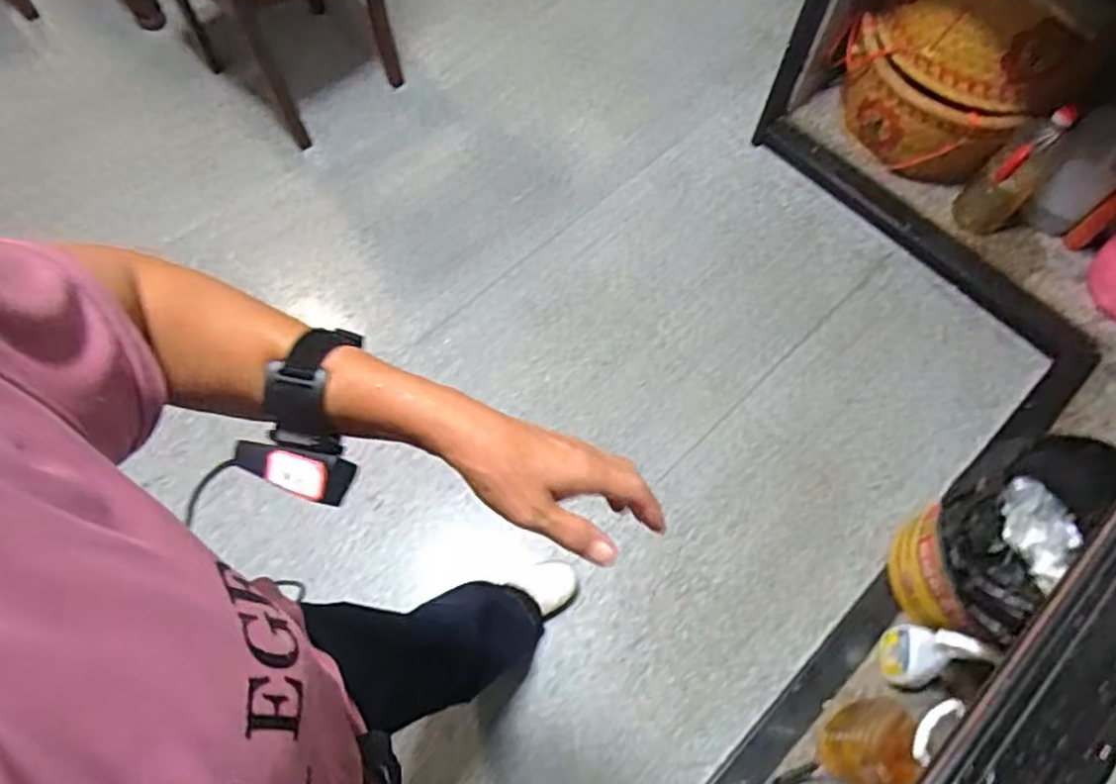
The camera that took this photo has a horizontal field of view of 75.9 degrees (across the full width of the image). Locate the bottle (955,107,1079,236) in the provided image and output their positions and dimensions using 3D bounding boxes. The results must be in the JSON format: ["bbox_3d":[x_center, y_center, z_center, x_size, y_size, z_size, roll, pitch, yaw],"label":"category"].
[{"bbox_3d":[1.000,-0.478,1.565,0.085,0.318,0.116,-40,73,-18],"label":"bottle"}]

